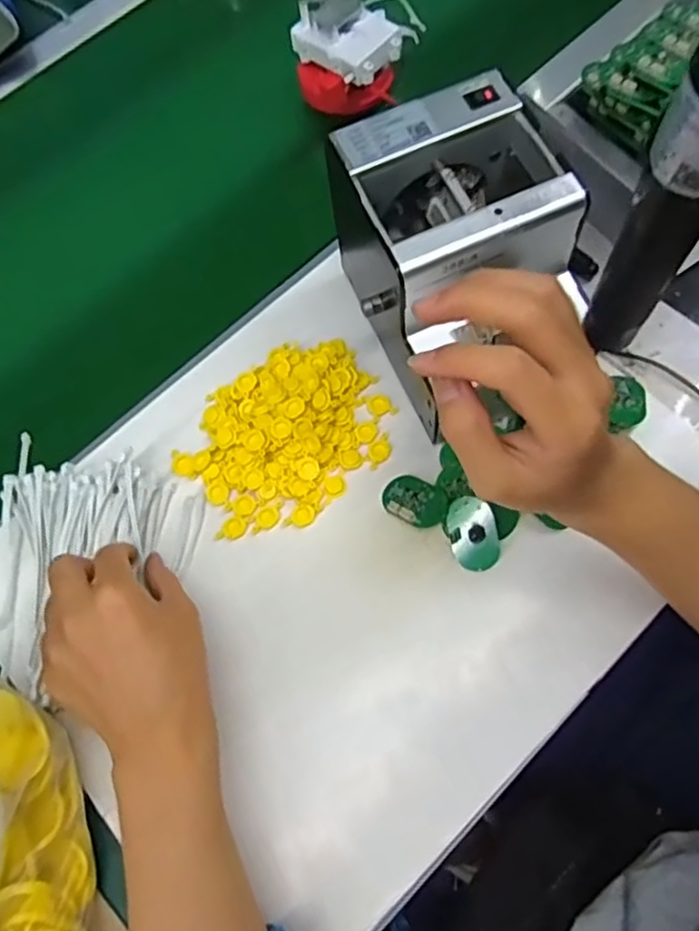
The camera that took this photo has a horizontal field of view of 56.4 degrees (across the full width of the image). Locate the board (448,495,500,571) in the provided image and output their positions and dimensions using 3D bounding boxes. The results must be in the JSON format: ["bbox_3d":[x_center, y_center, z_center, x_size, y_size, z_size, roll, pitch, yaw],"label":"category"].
[{"bbox_3d":[0.087,0.048,0.459,0.033,0.005,0.051,-13,79,16],"label":"board"}]

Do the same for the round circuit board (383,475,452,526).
[{"bbox_3d":[0.048,0.025,0.476,0.046,0.010,0.035,33,73,16],"label":"round circuit board"}]

